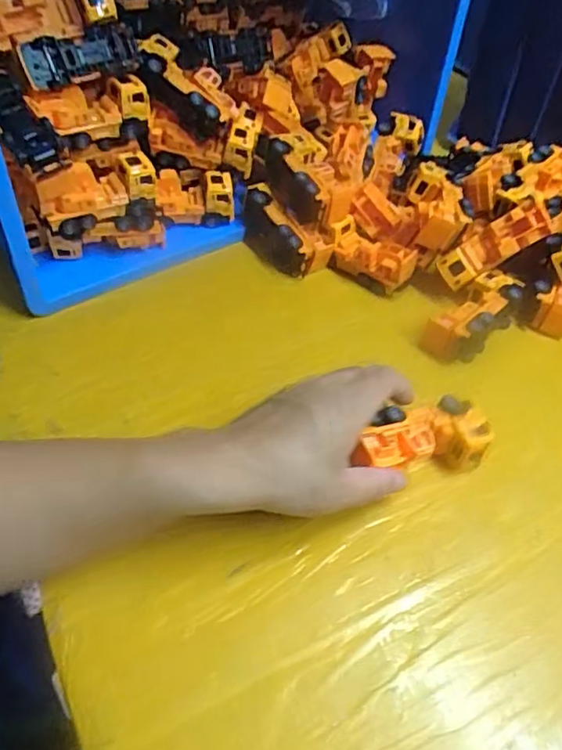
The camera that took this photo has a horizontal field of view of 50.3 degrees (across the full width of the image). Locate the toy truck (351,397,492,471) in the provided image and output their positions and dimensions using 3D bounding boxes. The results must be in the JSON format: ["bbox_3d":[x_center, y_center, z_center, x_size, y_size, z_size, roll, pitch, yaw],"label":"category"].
[{"bbox_3d":[0.098,0.046,0.430,0.093,0.043,0.042,-3,48,-21],"label":"toy truck"}]

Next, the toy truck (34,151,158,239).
[{"bbox_3d":[-0.156,-0.155,0.510,0.099,0.069,0.040,-26,56,-23],"label":"toy truck"}]

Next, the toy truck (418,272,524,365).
[{"bbox_3d":[0.174,-0.053,0.530,0.054,0.038,0.101,36,55,25],"label":"toy truck"}]

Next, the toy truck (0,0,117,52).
[{"bbox_3d":[-0.182,-0.286,0.469,0.093,0.044,0.034,-26,56,-23],"label":"toy truck"}]

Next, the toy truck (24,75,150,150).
[{"bbox_3d":[-0.166,-0.226,0.521,0.096,0.053,0.037,-30,57,-26],"label":"toy truck"}]

